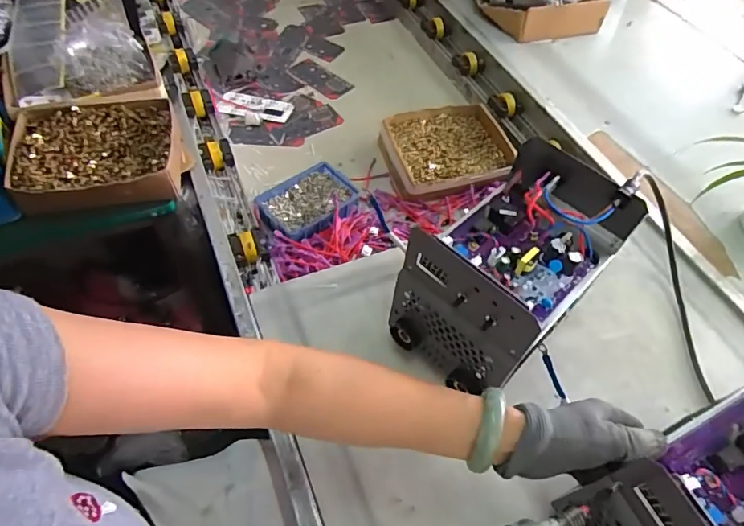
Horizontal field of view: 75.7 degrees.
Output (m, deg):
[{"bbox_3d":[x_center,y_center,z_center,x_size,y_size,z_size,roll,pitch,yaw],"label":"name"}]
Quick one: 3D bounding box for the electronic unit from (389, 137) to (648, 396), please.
[{"bbox_3d":[0.151,0.014,0.543,0.147,0.184,0.227,40,61,22],"label":"electronic unit"}]

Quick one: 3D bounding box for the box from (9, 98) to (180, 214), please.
[{"bbox_3d":[-0.397,-0.160,0.702,0.223,0.058,0.178,-8,56,-9],"label":"box"}]

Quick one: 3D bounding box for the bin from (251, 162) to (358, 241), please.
[{"bbox_3d":[-0.101,-0.093,0.786,0.154,0.045,0.112,-32,63,-24],"label":"bin"}]

